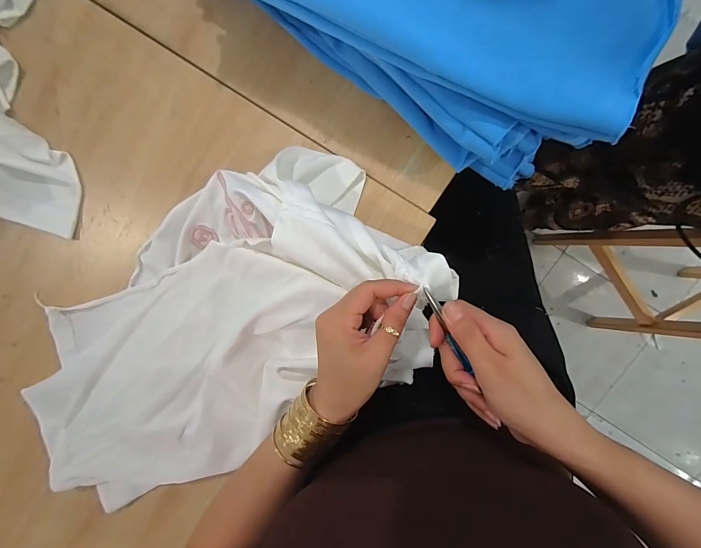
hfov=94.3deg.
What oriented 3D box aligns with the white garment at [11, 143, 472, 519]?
[{"bbox_3d":[-0.176,0.078,0.394,0.543,0.122,0.271,-38,90,15],"label":"white garment"}]

